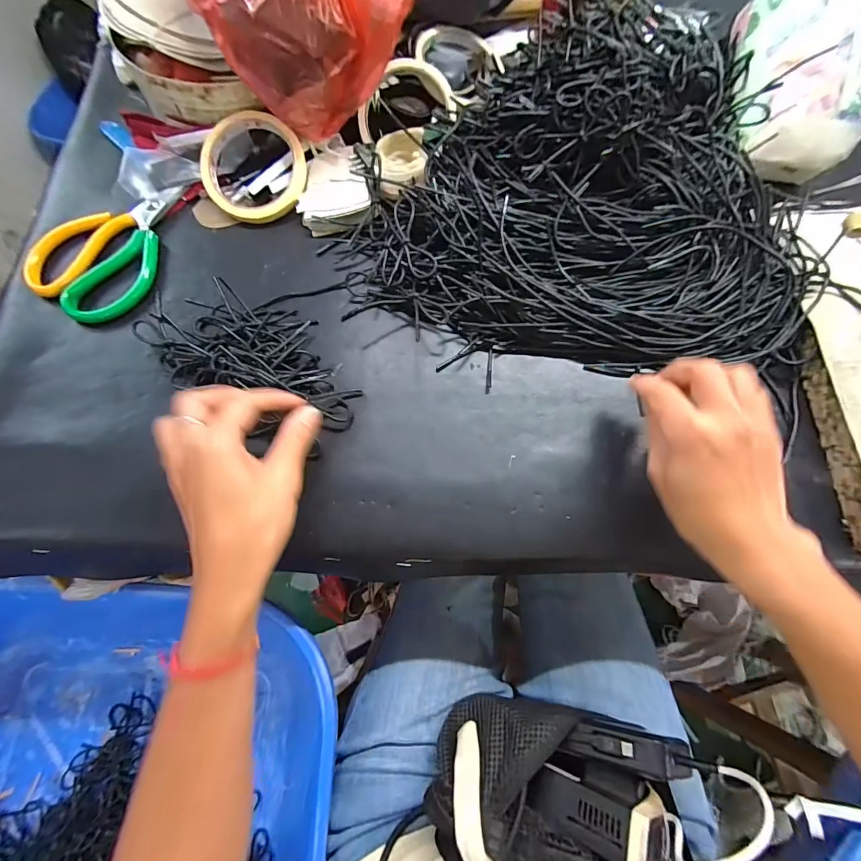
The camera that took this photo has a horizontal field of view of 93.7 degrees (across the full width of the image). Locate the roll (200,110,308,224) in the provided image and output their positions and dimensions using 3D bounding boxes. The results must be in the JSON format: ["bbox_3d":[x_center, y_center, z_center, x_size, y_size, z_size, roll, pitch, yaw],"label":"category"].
[{"bbox_3d":[-0.161,-0.242,0.370,0.096,0.016,0.096,0,96,-4],"label":"roll"}]

